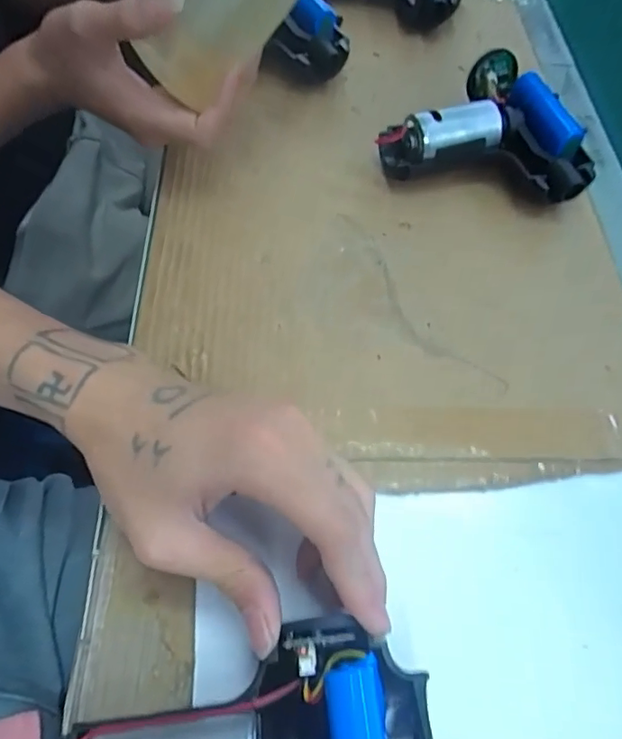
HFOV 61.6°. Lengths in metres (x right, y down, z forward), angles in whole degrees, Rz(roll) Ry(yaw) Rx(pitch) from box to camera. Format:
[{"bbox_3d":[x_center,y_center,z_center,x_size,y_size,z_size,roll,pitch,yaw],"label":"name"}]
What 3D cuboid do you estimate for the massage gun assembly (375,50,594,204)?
[{"bbox_3d":[0.127,-0.169,0.368,0.137,0.043,0.107,19,61,6],"label":"massage gun assembly"}]

